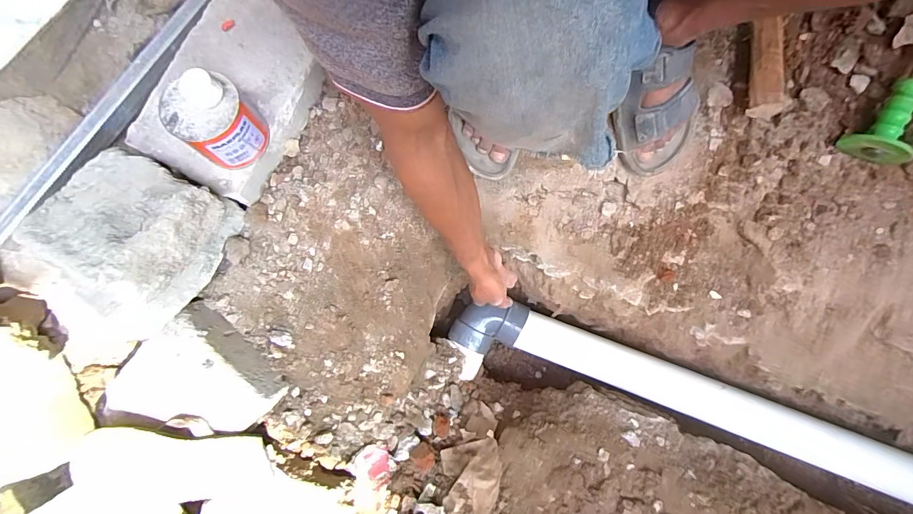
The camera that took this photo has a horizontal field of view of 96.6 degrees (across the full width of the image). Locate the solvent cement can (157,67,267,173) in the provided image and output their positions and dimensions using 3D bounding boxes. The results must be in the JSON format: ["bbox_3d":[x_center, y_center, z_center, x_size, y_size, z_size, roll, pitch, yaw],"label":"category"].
[{"bbox_3d":[-0.327,-0.185,0.553,0.093,0.113,0.092,0,75,2],"label":"solvent cement can"}]

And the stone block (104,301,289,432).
[{"bbox_3d":[-0.394,0.192,0.603,0.200,0.073,0.187,43,80,11],"label":"stone block"}]

